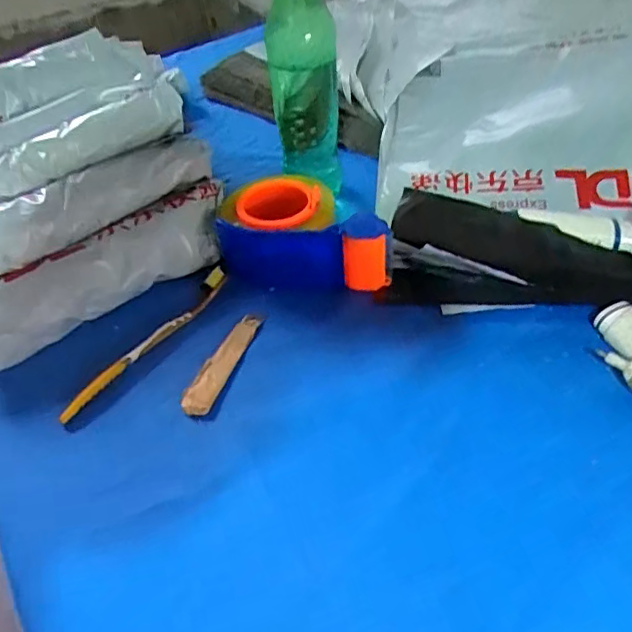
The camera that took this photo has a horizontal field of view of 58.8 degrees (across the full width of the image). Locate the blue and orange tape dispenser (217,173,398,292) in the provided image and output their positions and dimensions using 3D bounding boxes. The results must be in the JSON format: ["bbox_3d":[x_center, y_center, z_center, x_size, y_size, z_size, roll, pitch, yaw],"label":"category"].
[{"bbox_3d":[-0.011,-0.079,0.512,0.154,0.056,0.107,-1,47,6],"label":"blue and orange tape dispenser"}]

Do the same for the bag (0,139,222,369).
[{"bbox_3d":[-0.194,-0.062,0.481,0.252,0.029,0.119,-31,88,-23],"label":"bag"}]

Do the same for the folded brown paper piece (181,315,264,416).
[{"bbox_3d":[-0.074,0.034,0.445,0.024,0.008,0.105,12,49,18],"label":"folded brown paper piece"}]

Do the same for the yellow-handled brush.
[{"bbox_3d":[-0.134,0.020,0.460,0.014,0.018,0.178,26,55,28],"label":"yellow-handled brush"}]

